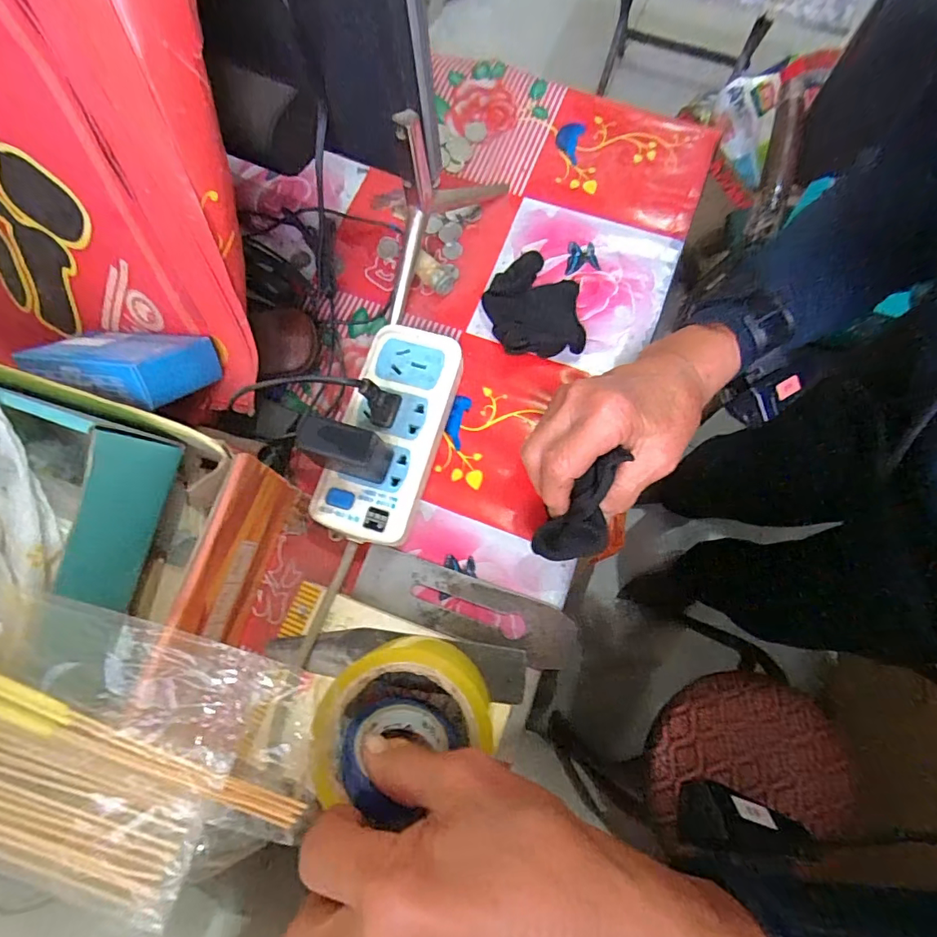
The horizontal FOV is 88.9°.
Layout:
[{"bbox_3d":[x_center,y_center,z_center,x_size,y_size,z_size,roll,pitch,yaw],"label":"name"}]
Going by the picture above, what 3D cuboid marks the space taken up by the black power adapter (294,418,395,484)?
[{"bbox_3d":[-0.085,-0.011,0.332,0.053,0.043,0.031,10,76,4],"label":"black power adapter"}]

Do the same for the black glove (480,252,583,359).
[{"bbox_3d":[0.054,-0.144,0.404,0.075,0.026,0.102,-8,76,-1],"label":"black glove"}]

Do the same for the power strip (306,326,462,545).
[{"bbox_3d":[-0.058,-0.027,0.373,0.071,0.034,0.167,16,77,5],"label":"power strip"}]

